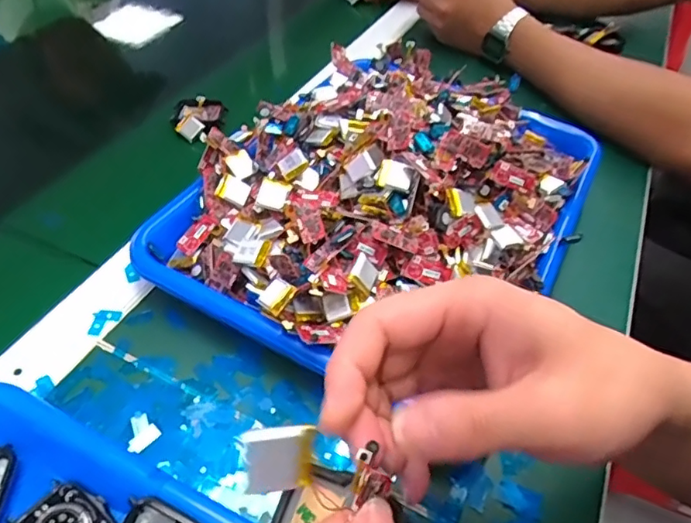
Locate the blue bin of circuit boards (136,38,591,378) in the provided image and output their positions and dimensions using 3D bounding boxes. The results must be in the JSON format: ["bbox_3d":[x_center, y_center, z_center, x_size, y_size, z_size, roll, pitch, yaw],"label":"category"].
[{"bbox_3d":[0.039,-0.063,0.406,0.250,0.096,0.326,23,49,13],"label":"blue bin of circuit boards"}]

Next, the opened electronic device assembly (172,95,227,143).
[{"bbox_3d":[-0.134,-0.133,0.504,0.047,0.011,0.065,-1,48,-8],"label":"opened electronic device assembly"}]

